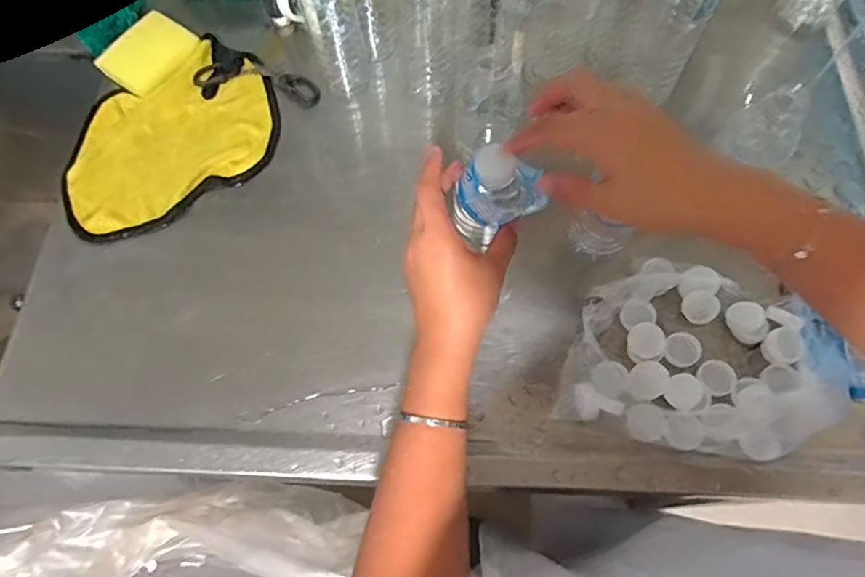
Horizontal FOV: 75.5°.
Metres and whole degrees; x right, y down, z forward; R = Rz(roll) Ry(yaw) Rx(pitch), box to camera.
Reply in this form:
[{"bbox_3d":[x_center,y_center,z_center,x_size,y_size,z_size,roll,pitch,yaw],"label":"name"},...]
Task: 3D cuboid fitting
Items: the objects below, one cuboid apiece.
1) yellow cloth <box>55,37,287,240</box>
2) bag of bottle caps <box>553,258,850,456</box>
[{"bbox_3d":[-0.293,-0.168,0.623,0.242,0.015,0.186,-25,70,-6],"label":"yellow cloth"},{"bbox_3d":[0.243,0.059,0.498,0.223,0.027,0.178,17,68,8],"label":"bag of bottle caps"}]

